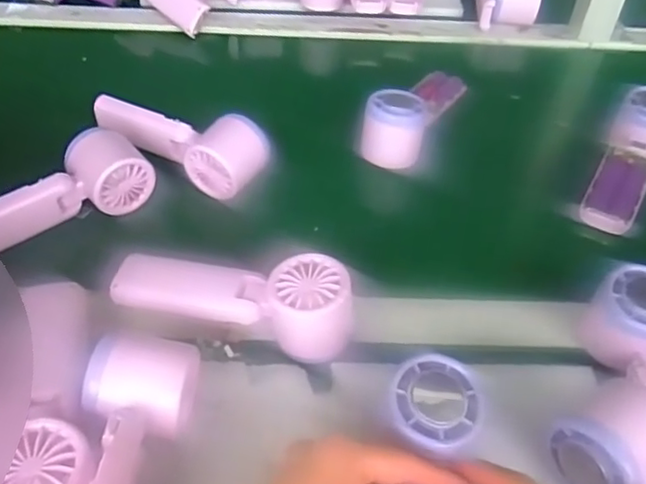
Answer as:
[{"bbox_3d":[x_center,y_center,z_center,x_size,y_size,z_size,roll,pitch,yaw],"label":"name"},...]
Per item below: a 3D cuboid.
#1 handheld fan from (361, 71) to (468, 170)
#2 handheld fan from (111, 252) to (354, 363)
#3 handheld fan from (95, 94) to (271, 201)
[{"bbox_3d":[0.093,-0.134,0.611,0.051,0.068,0.162,25,51,19],"label":"handheld fan"},{"bbox_3d":[-0.062,0.033,0.427,0.168,0.048,0.062,14,49,10],"label":"handheld fan"},{"bbox_3d":[-0.126,-0.096,0.555,0.164,0.046,0.055,27,52,20],"label":"handheld fan"}]

